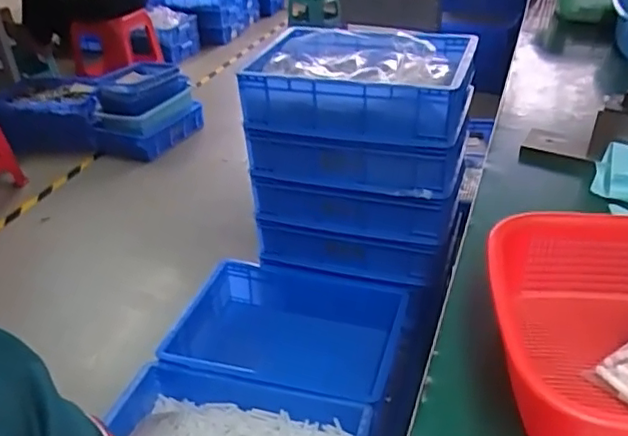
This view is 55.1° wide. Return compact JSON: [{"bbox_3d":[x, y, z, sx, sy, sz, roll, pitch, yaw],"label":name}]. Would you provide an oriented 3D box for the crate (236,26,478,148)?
[{"bbox_3d":[0.097,-0.273,1.187,0.403,0.118,0.309,7,34,17],"label":"crate"}]

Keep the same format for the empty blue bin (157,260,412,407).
[{"bbox_3d":[-0.048,0.247,1.180,0.393,0.160,0.323,7,34,17],"label":"empty blue bin"}]

